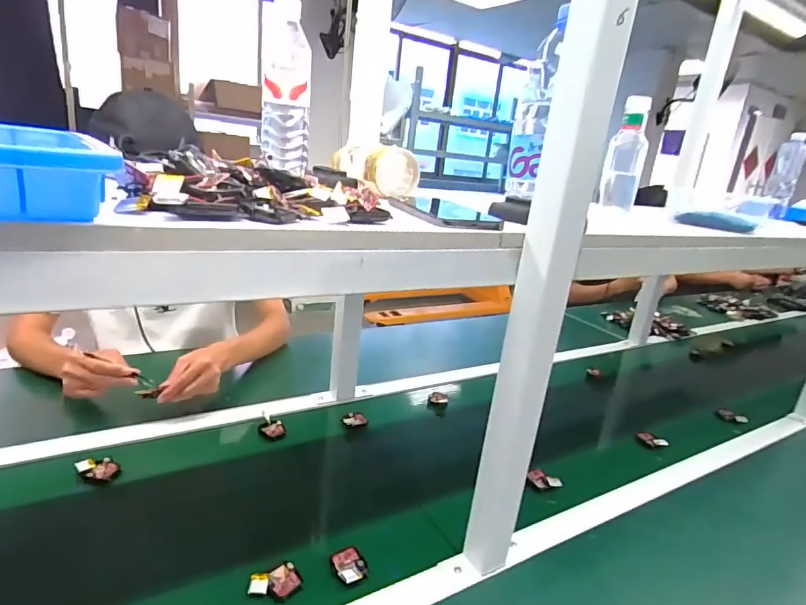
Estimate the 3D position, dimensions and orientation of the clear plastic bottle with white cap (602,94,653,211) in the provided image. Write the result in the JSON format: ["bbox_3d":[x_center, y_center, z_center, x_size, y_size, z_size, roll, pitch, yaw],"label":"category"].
[{"bbox_3d":[0.413,-0.275,0.873,0.065,0.190,0.073,14,20,20],"label":"clear plastic bottle with white cap"}]

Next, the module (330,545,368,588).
[{"bbox_3d":[-0.064,0.315,0.570,0.038,0.010,0.046,-5,22,-31],"label":"module"}]

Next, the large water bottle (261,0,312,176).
[{"bbox_3d":[-0.145,-0.270,0.589,0.062,0.199,0.063,3,19,-13],"label":"large water bottle"}]

